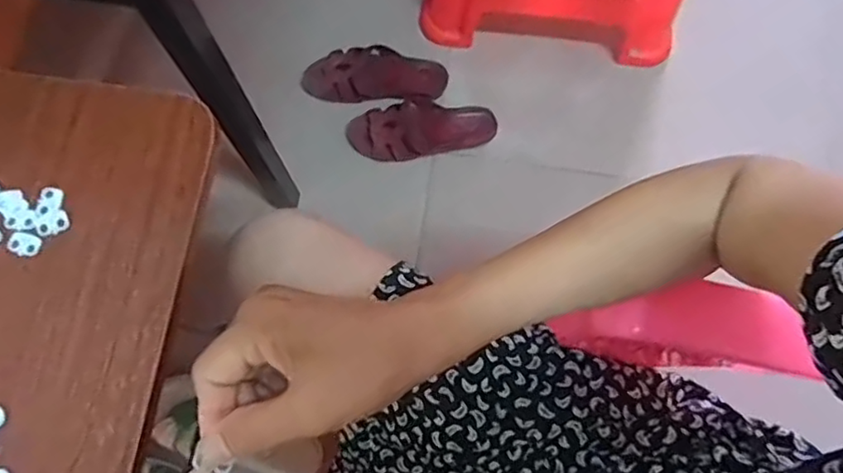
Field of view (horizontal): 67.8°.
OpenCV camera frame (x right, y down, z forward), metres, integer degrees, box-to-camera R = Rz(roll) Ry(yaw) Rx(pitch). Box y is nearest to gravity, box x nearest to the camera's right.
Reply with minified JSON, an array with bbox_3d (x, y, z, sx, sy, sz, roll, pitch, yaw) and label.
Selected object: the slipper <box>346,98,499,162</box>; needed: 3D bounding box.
[{"bbox_3d":[-0.001,-0.162,0.932,0.220,0.045,0.085,-1,75,-2],"label":"slipper"}]

